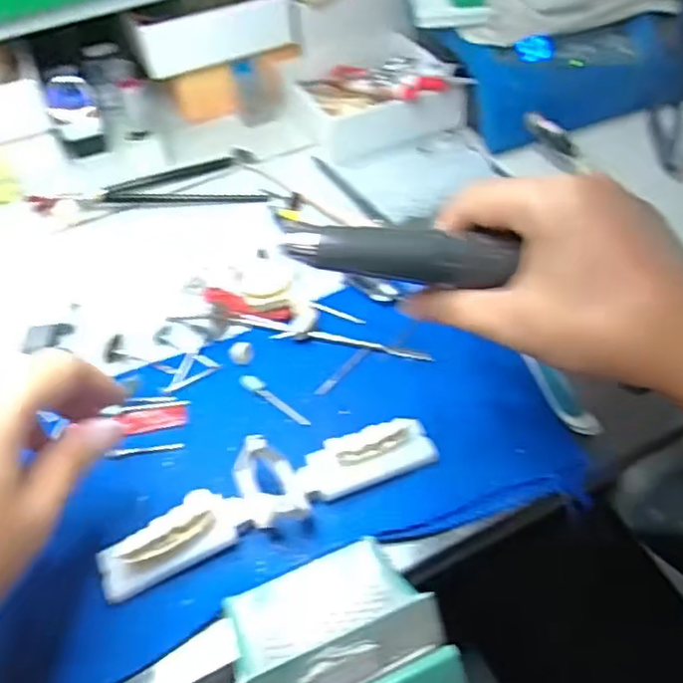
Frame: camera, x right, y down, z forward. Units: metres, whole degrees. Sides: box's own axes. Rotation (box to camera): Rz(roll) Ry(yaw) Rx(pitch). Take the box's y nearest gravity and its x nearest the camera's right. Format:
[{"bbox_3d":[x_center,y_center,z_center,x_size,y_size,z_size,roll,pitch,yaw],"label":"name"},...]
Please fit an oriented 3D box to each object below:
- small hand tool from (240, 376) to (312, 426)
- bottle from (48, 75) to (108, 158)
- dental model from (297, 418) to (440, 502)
[{"bbox_3d":[-0.038,0.033,0.387,0.051,0.007,0.009,25,55,25],"label":"small hand tool"},{"bbox_3d":[-0.231,-0.196,0.577,0.036,0.064,0.028,-21,49,-14],"label":"bottle"},{"bbox_3d":[0.014,0.060,0.344,0.071,0.025,0.023,-16,48,-9],"label":"dental model"}]

